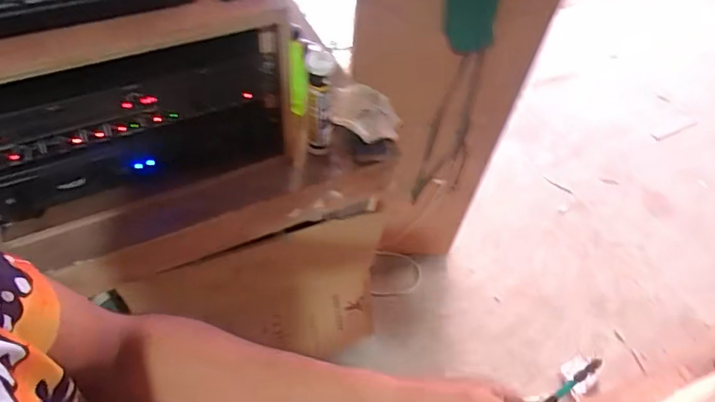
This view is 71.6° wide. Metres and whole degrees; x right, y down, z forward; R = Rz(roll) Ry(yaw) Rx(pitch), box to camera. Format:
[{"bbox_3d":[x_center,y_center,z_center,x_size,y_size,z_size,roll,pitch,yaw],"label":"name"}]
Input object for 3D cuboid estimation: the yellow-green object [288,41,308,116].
[{"bbox_3d":[-0.118,-0.237,0.977,0.035,0.174,0.026,2,54,-5],"label":"yellow-green object"}]

